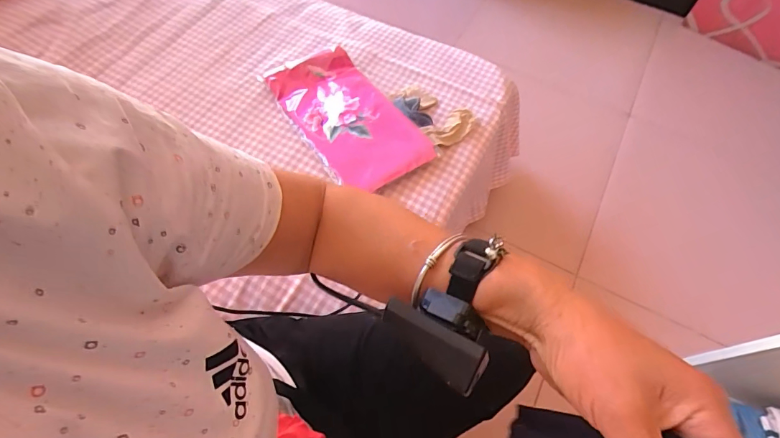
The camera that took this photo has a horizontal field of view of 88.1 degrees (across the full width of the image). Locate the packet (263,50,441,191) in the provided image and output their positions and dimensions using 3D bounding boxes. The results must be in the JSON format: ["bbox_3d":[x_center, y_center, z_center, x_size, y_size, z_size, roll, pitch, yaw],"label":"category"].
[{"bbox_3d":[-0.086,-0.204,0.766,0.180,0.022,0.345,-28,67,-18],"label":"packet"}]

